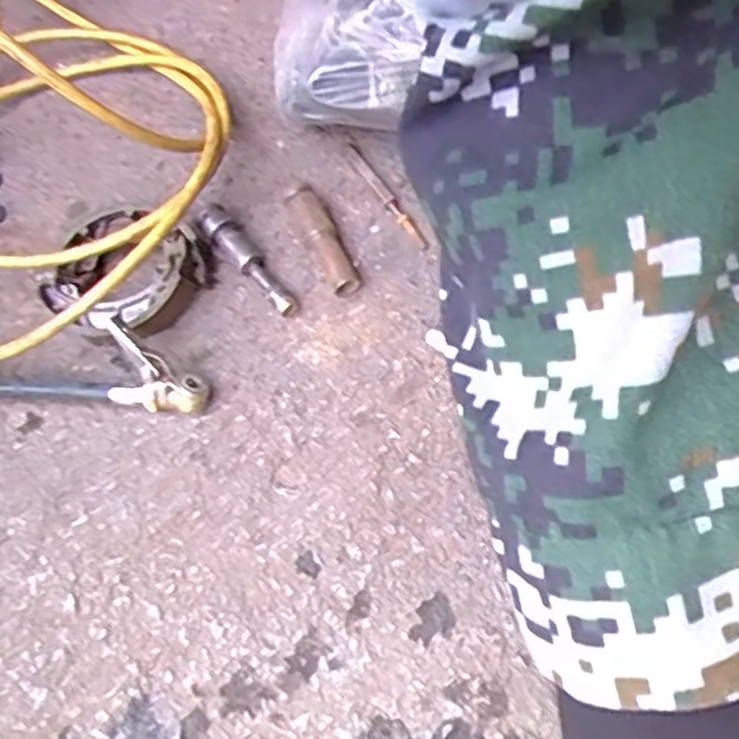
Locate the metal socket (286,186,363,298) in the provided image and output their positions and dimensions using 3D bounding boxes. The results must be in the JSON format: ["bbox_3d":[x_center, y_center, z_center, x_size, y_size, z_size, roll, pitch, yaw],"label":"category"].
[{"bbox_3d":[-0.028,-0.081,0.486,0.019,0.017,0.078,-23,74,-13],"label":"metal socket"}]

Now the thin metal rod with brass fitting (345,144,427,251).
[{"bbox_3d":[0.010,-0.113,0.503,0.010,0.009,0.096,-28,68,-17],"label":"thin metal rod with brass fitting"}]

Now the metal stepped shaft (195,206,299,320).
[{"bbox_3d":[-0.075,-0.069,0.486,0.017,0.017,0.090,-35,76,-21],"label":"metal stepped shaft"}]

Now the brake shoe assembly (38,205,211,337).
[{"bbox_3d":[-0.155,-0.062,0.484,0.088,0.040,0.088,22,57,20],"label":"brake shoe assembly"}]

